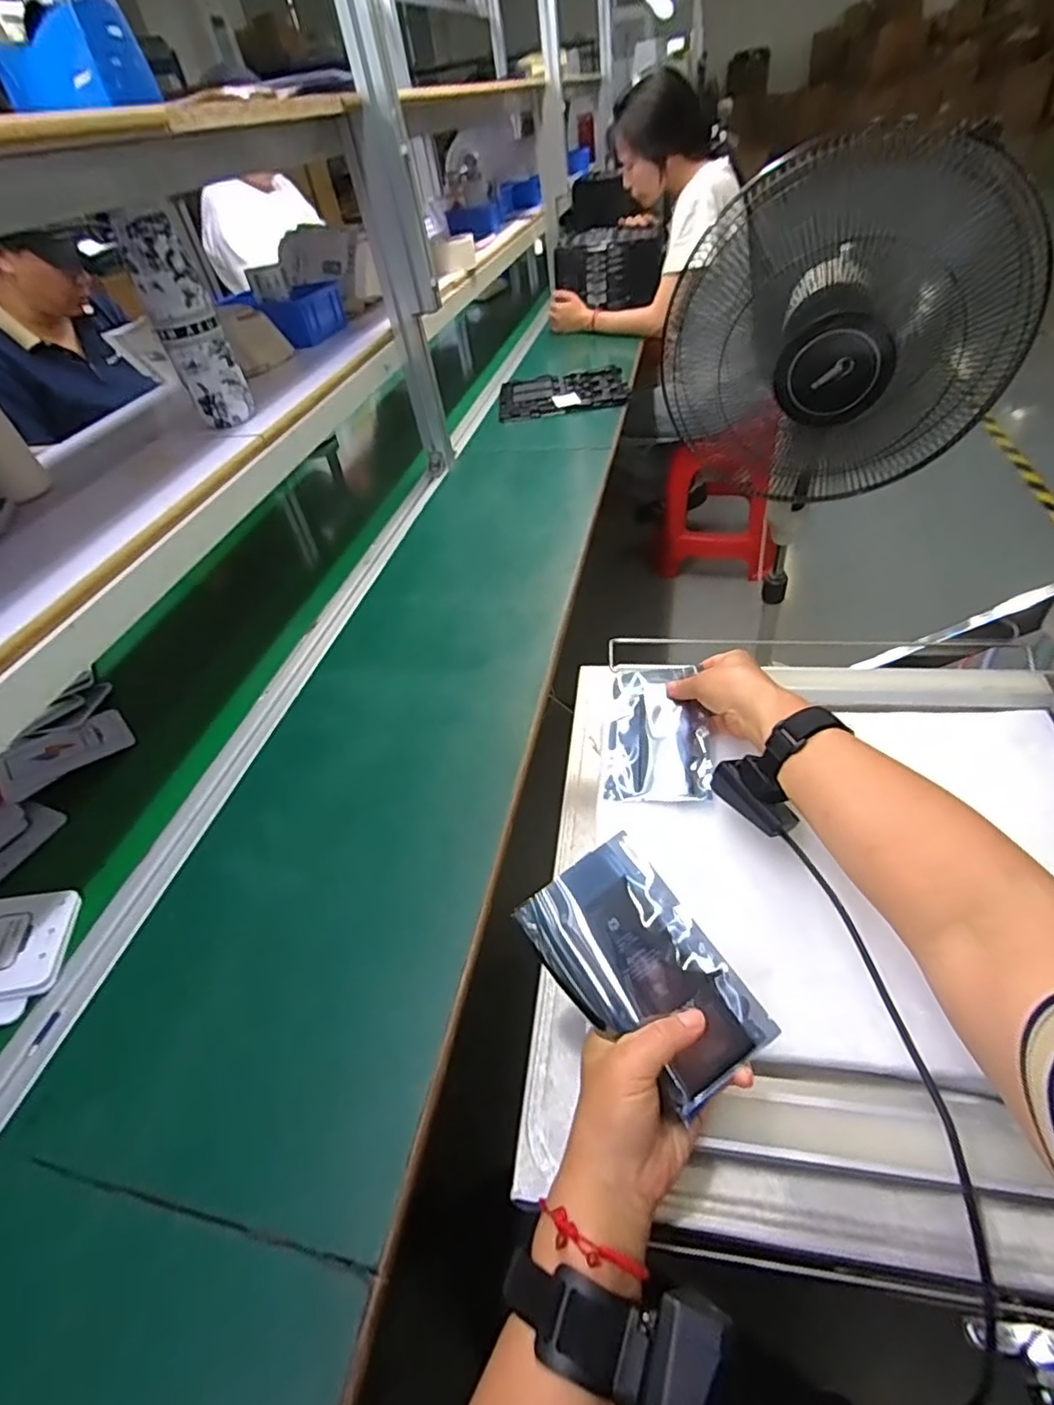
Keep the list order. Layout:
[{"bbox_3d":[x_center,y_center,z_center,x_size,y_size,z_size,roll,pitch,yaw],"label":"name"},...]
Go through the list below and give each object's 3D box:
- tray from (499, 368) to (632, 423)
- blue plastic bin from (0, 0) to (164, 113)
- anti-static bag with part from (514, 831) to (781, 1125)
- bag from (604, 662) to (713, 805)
[{"bbox_3d":[0.077,-0.682,1.308,0.274,0.021,0.212,-6,48,5],"label":"tray"},{"bbox_3d":[-0.533,-0.750,0.704,0.165,0.082,0.085,10,48,19],"label":"blue plastic bin"},{"bbox_3d":[0.070,0.166,0.371,0.090,0.016,0.144,-33,69,-14],"label":"anti-static bag with part"},{"bbox_3d":[0.124,0.027,0.574,0.096,0.018,0.142,-4,59,17],"label":"bag"}]

